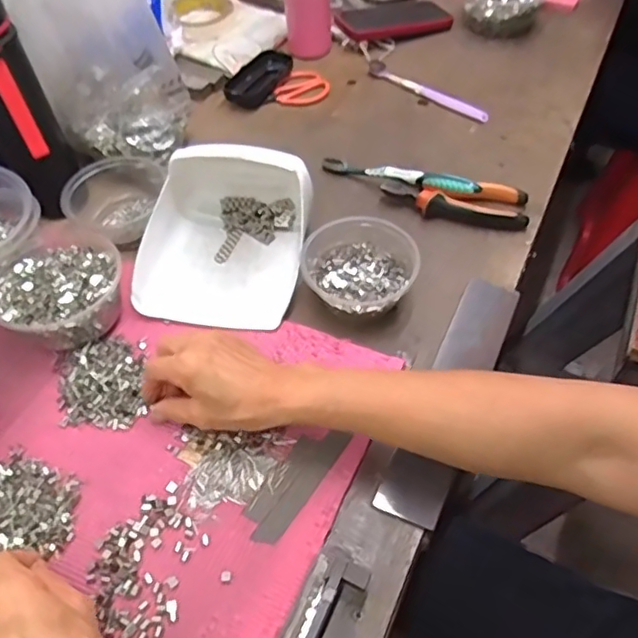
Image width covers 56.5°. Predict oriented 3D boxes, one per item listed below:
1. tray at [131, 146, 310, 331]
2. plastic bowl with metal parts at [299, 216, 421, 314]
[{"bbox_3d":[-0.093,-0.087,0.572,0.149,0.081,0.173,6,54,6],"label":"tray"},{"bbox_3d":[0.036,-0.047,0.559,0.106,0.046,0.101,-1,53,1],"label":"plastic bowl with metal parts"}]

